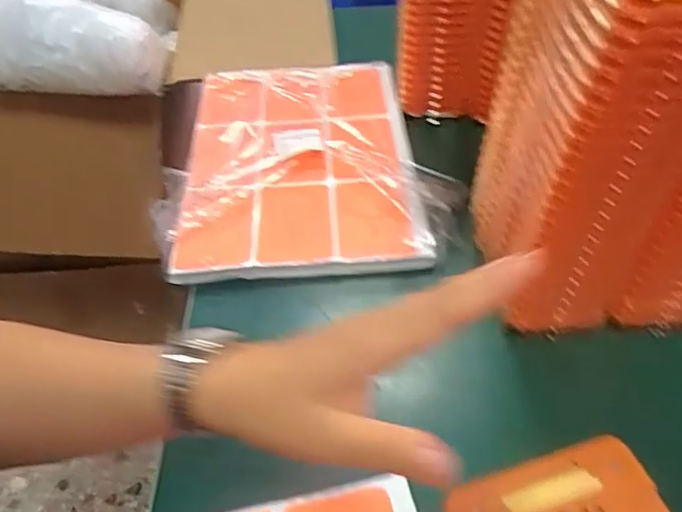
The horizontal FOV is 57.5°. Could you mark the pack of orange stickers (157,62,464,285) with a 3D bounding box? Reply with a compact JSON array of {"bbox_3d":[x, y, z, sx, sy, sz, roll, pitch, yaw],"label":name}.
[{"bbox_3d":[-0.038,-0.109,0.665,0.278,0.035,0.342,-4,44,1],"label":"pack of orange stickers"}]

